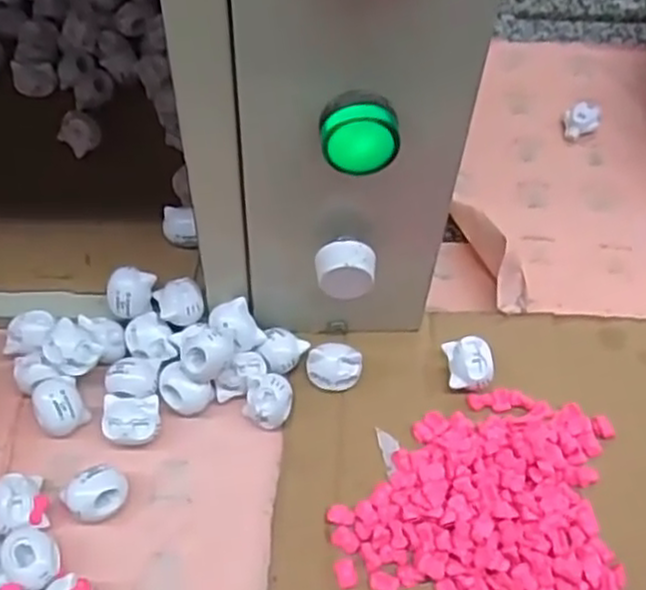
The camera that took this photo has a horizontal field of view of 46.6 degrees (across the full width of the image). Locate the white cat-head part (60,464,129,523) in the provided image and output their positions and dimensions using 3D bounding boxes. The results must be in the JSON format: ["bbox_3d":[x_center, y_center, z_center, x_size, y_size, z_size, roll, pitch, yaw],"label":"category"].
[{"bbox_3d":[-0.097,0.086,0.323,0.025,0.021,0.019,-34,64,-22],"label":"white cat-head part"}]

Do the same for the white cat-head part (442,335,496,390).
[{"bbox_3d":[0.070,0.034,0.362,0.020,0.018,0.025,-4,57,-6],"label":"white cat-head part"}]

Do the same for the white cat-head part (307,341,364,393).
[{"bbox_3d":[0.005,0.035,0.357,0.026,0.019,0.017,-1,56,-3],"label":"white cat-head part"}]

